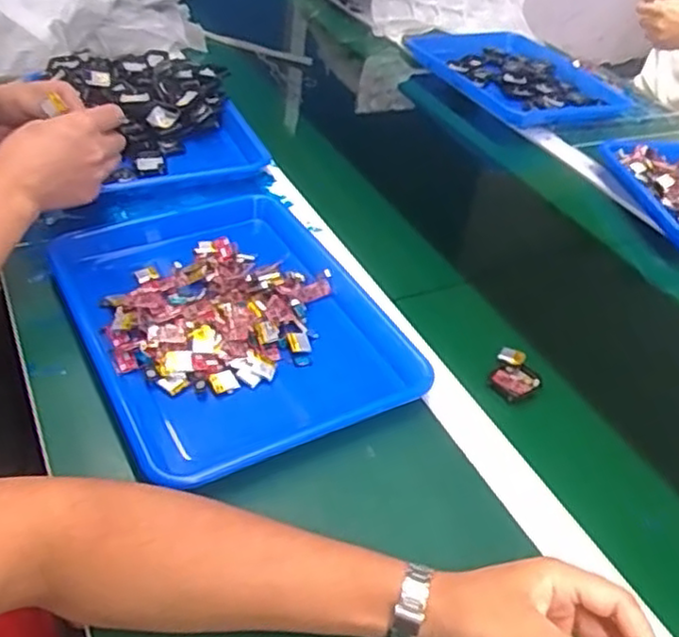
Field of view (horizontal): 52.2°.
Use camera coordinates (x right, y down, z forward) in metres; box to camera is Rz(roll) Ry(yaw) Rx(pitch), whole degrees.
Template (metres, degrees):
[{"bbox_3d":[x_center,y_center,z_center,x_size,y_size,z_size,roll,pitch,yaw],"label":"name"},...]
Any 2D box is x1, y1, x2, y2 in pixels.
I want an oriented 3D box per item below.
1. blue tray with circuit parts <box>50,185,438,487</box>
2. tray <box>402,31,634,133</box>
[{"bbox_3d":[-0.098,-0.001,0.639,0.258,0.042,0.332,-19,47,-25],"label":"blue tray with circuit parts"},{"bbox_3d":[0.303,-0.411,1.177,0.249,0.048,0.369,-14,44,-23],"label":"tray"}]

